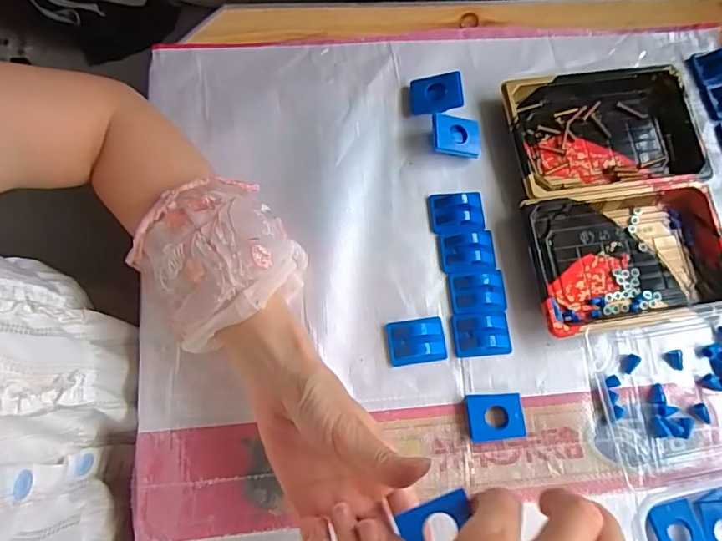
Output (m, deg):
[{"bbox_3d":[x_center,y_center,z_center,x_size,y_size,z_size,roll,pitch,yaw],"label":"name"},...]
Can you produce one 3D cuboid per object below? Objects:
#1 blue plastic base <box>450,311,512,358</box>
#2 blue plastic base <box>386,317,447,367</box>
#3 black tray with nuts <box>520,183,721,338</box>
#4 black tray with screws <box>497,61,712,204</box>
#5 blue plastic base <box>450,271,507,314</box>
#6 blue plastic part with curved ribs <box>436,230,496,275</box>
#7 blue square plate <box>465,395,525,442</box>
[{"bbox_3d":[0.095,0.050,0.408,0.046,0.014,0.034,-5,75,-4],"label":"blue plastic base"},{"bbox_3d":[0.043,0.054,0.401,0.044,0.015,0.034,-7,75,-5],"label":"blue plastic base"},{"bbox_3d":[0.218,-0.011,0.423,0.161,0.023,0.107,-7,75,-5],"label":"black tray with nuts"},{"bbox_3d":[0.213,-0.118,0.452,0.169,0.023,0.114,-6,75,-5],"label":"black tray with screws"},{"bbox_3d":[0.094,0.017,0.414,0.044,0.013,0.033,-4,75,-4],"label":"blue plastic base"},{"bbox_3d":[0.087,-0.015,0.424,0.044,0.011,0.034,-3,75,-4],"label":"blue plastic part with curved ribs"},{"bbox_3d":[0.101,0.110,0.393,0.040,0.008,0.034,-5,75,-4],"label":"blue square plate"}]

